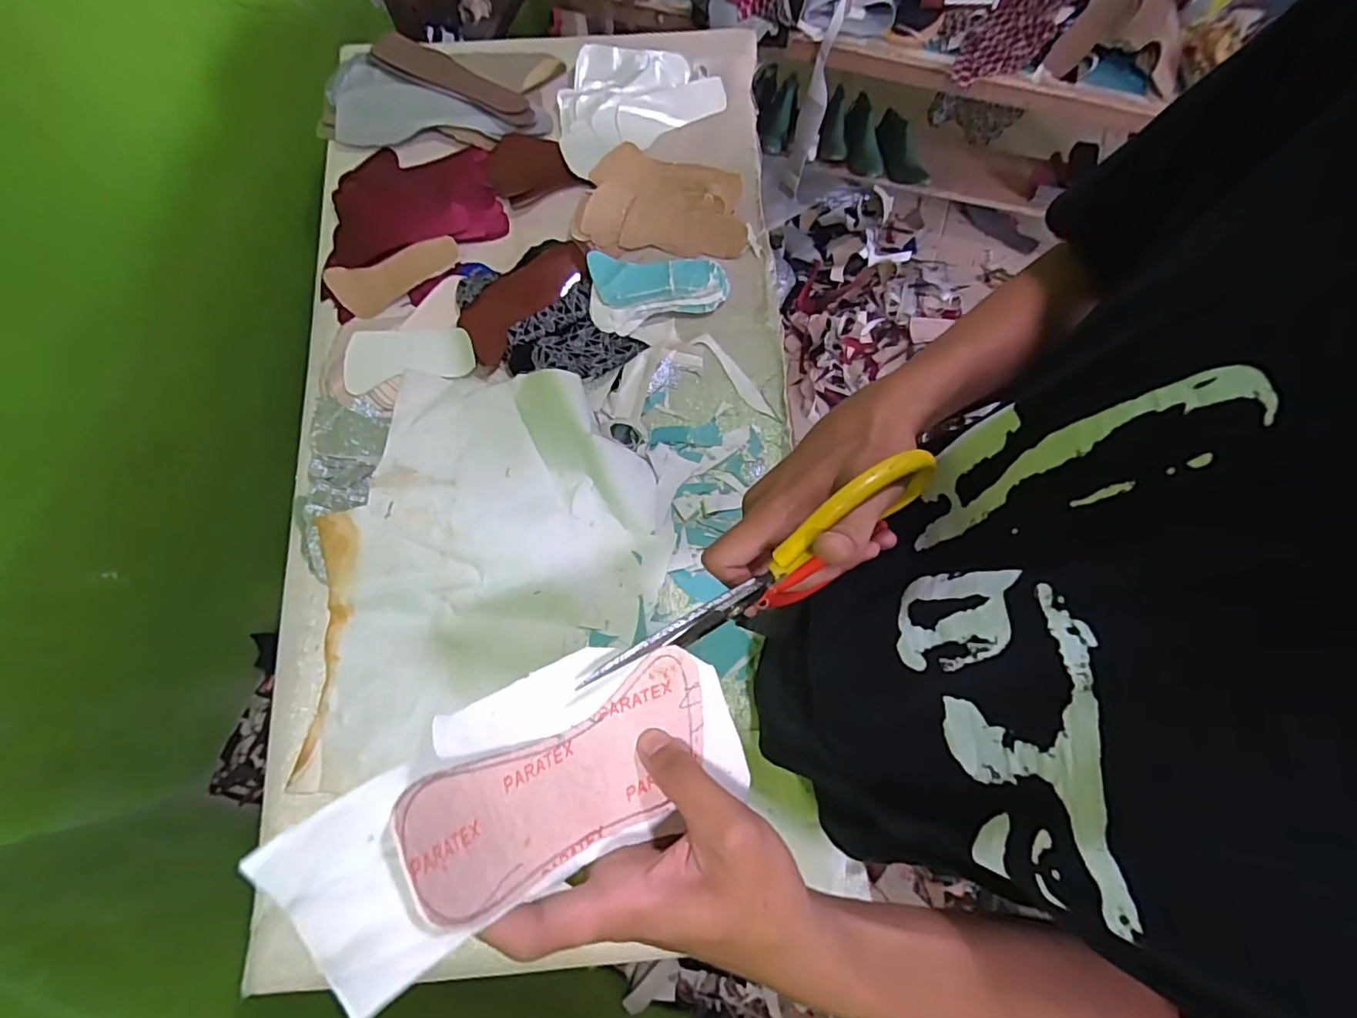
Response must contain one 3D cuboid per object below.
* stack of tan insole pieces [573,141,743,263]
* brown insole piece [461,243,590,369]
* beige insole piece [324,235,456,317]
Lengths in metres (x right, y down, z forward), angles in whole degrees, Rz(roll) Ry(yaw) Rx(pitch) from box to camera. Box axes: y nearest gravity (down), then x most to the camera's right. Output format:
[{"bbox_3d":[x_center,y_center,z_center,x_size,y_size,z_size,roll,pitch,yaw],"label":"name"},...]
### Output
[{"bbox_3d":[-0.024,-0.410,0.796,0.224,0.064,0.123,0,74,1],"label":"stack of tan insole pieces"},{"bbox_3d":[-0.203,-0.274,0.760,0.068,0.027,0.186,40,78,11],"label":"brown insole piece"},{"bbox_3d":[-0.369,-0.303,0.774,0.170,0.008,0.066,-16,97,1],"label":"beige insole piece"}]

